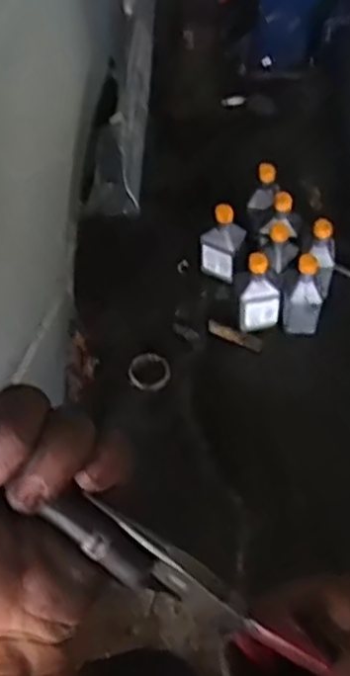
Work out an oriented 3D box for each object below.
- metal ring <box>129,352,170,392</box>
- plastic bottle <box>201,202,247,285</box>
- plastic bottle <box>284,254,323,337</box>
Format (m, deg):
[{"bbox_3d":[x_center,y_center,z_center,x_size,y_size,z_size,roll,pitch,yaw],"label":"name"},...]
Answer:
[{"bbox_3d":[-0.060,0.079,1.672,0.097,0.009,0.099,3,69,-7],"label":"metal ring"},{"bbox_3d":[0.122,-0.238,1.783,0.101,0.204,0.068,31,60,21],"label":"plastic bottle"},{"bbox_3d":[0.311,-0.099,1.698,0.082,0.194,0.112,12,55,10],"label":"plastic bottle"}]

